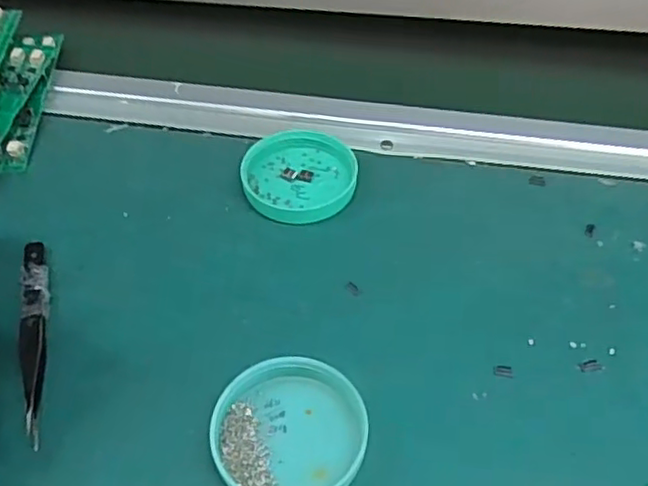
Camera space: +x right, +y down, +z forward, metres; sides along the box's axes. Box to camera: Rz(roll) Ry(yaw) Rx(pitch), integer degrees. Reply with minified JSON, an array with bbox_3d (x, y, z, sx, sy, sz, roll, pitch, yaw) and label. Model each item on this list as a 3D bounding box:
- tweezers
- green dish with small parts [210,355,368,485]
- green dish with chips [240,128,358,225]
[{"bbox_3d":[-0.140,0.041,0.313,0.012,0.010,0.116,-13,51,-9],"label":"tweezers"},{"bbox_3d":[-0.014,0.079,0.276,0.062,0.014,0.065,-1,50,1],"label":"green dish with small parts"},{"bbox_3d":[-0.016,-0.044,0.384,0.065,0.011,0.073,-20,52,-15],"label":"green dish with chips"}]

